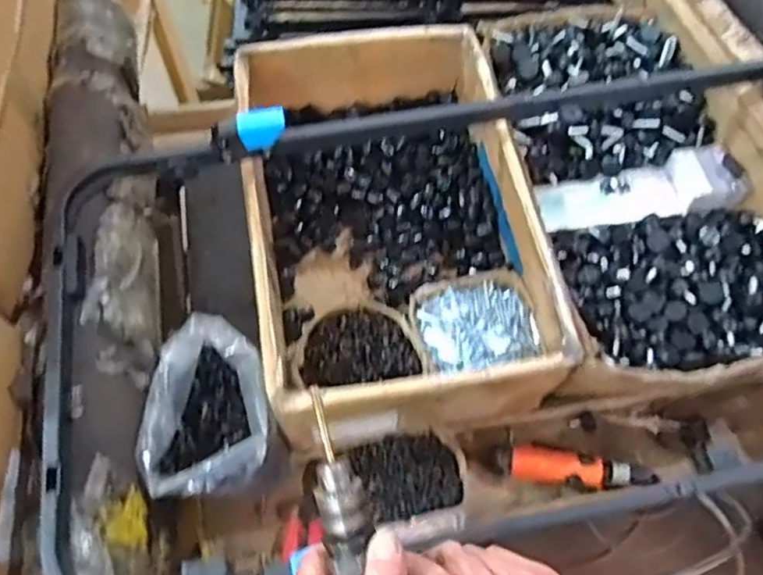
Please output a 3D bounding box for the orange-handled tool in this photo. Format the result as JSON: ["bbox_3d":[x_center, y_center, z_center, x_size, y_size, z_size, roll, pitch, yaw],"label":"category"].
[{"bbox_3d":[0.256,0.233,0.793,0.177,0.031,0.040,10,64,4],"label":"orange-handled tool"}]

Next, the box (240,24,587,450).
[{"bbox_3d":[0.015,-0.086,0.845,0.360,0.174,0.527,-10,64,-6],"label":"box"}]

